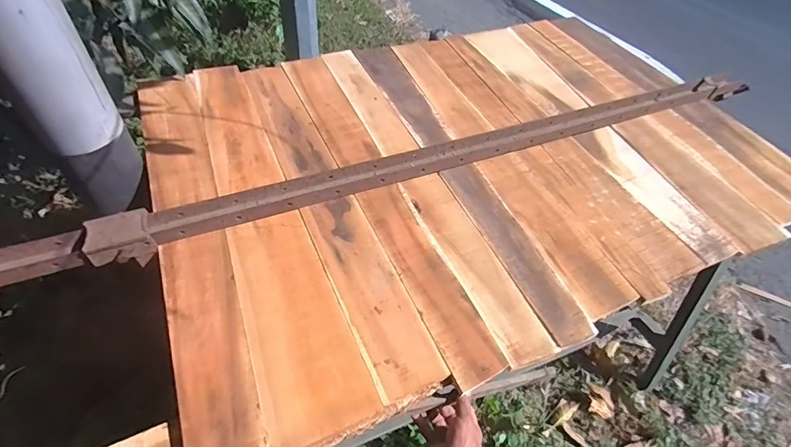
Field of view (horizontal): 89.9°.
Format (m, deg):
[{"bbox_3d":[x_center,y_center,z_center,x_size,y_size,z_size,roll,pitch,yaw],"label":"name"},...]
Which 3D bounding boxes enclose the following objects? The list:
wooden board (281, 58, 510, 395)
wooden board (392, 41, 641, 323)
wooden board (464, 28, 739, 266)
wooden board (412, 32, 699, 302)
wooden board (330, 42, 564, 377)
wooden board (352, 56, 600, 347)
[{"bbox_3d":[-0.060,-0.115,0.910,0.109,0.011,1.014,-18,56,-19],"label":"wooden board"},{"bbox_3d":[0.222,-0.203,0.996,0.125,0.013,0.970,-16,55,-17],"label":"wooden board"},{"bbox_3d":[0.512,-0.300,1.101,0.168,0.017,0.982,-15,55,-17],"label":"wooden board"},{"bbox_3d":[0.349,-0.252,1.041,0.182,0.026,0.994,-17,55,-18],"label":"wooden board"},{"bbox_3d":[0.033,-0.141,0.933,0.101,0.017,1.002,-16,55,-18],"label":"wooden board"},{"bbox_3d":[0.122,-0.168,0.959,0.105,0.013,1.003,-15,55,-17],"label":"wooden board"}]

